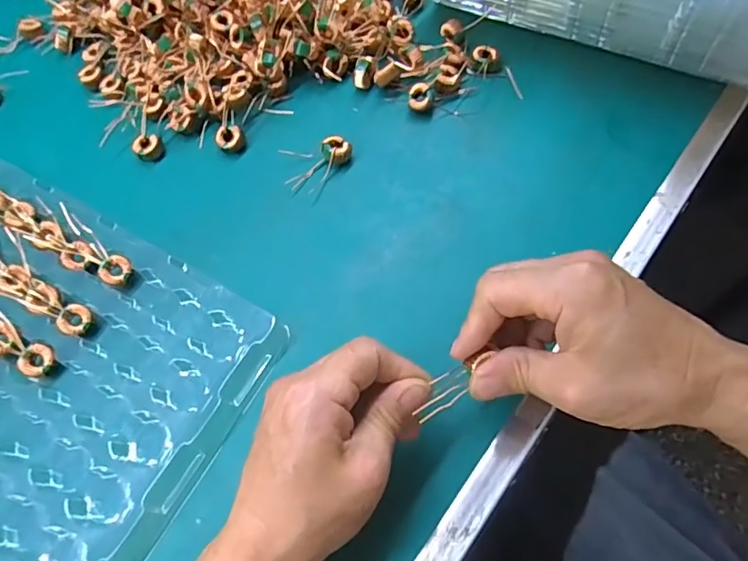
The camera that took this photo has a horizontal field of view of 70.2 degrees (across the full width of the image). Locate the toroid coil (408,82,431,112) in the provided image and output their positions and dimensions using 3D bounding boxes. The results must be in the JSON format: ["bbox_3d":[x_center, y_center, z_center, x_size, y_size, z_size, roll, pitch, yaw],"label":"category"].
[{"bbox_3d":[0.037,-0.143,0.417,0.018,0.009,0.020,12,101,14],"label":"toroid coil"}]

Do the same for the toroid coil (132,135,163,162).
[{"bbox_3d":[-0.179,-0.106,0.423,0.022,0.010,0.018,-36,68,-13],"label":"toroid coil"}]

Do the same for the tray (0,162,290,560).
[{"bbox_3d":[-0.244,0.079,0.326,0.272,0.029,0.283,29,69,15],"label":"tray"}]

